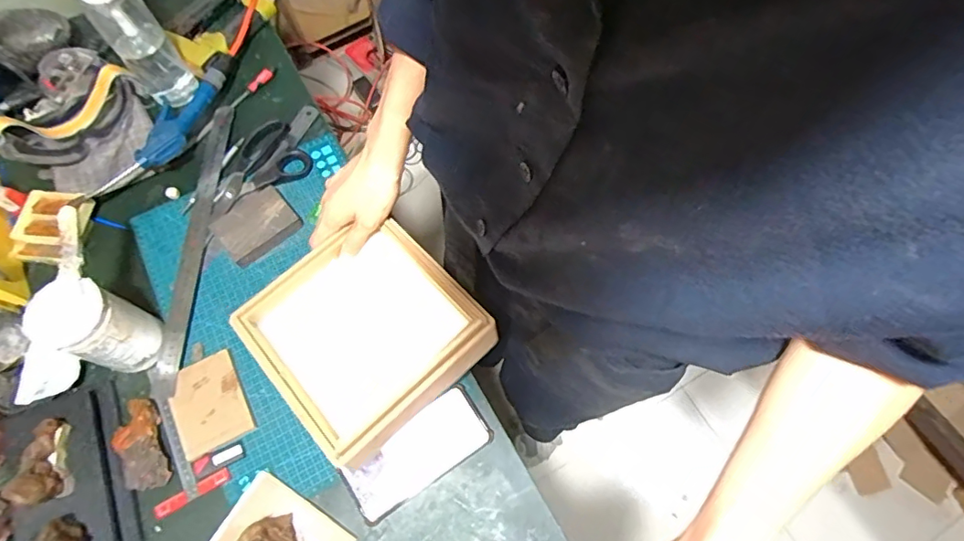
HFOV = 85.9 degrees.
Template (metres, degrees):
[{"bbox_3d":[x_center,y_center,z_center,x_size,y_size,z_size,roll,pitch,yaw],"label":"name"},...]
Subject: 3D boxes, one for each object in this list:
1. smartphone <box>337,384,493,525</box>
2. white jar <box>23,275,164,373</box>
[{"bbox_3d":[-0.073,0.206,0.585,0.162,0.009,0.073,-33,84,-14],"label":"smartphone"},{"bbox_3d":[-0.426,0.064,0.582,0.073,0.123,0.072,0,68,-1],"label":"white jar"}]

